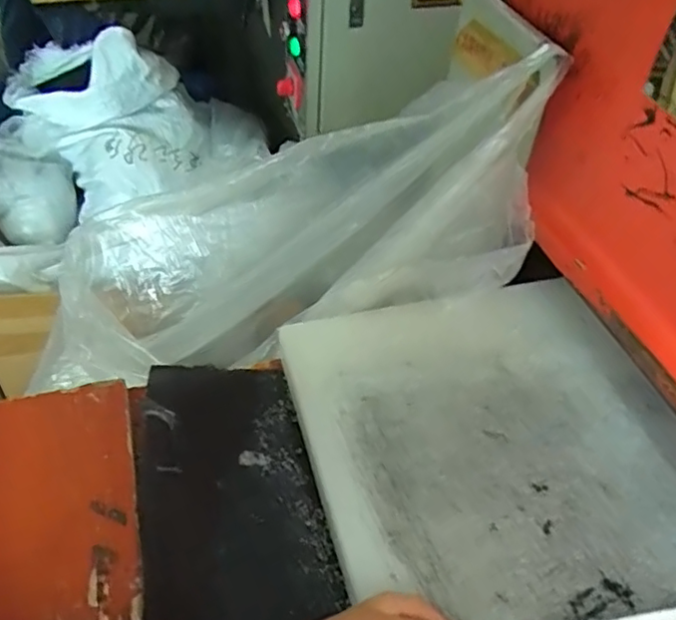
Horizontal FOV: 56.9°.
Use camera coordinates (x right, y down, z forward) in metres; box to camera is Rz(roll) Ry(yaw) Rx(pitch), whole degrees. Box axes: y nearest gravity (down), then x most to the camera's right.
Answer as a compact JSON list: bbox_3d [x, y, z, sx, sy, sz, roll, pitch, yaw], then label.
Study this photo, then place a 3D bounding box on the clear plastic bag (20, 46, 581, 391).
[{"bbox_3d":[-0.053,-0.053,0.656,0.577,0.163,0.211,-17,40,24],"label":"clear plastic bag"}]

